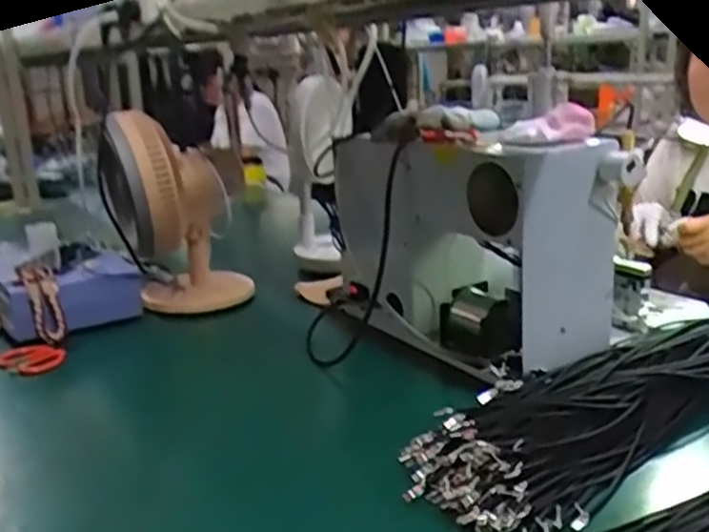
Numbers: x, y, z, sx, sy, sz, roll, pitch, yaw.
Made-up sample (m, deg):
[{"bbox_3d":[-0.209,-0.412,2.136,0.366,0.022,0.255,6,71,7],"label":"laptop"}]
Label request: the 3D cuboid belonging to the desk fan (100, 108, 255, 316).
[{"bbox_3d":[-0.298,-0.085,1.223,0.215,0.332,0.284,-9,18,-20],"label":"desk fan"}]

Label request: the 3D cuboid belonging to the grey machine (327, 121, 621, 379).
[{"bbox_3d":[0.142,-0.028,0.944,0.182,0.277,0.346,-12,19,-29],"label":"grey machine"}]

